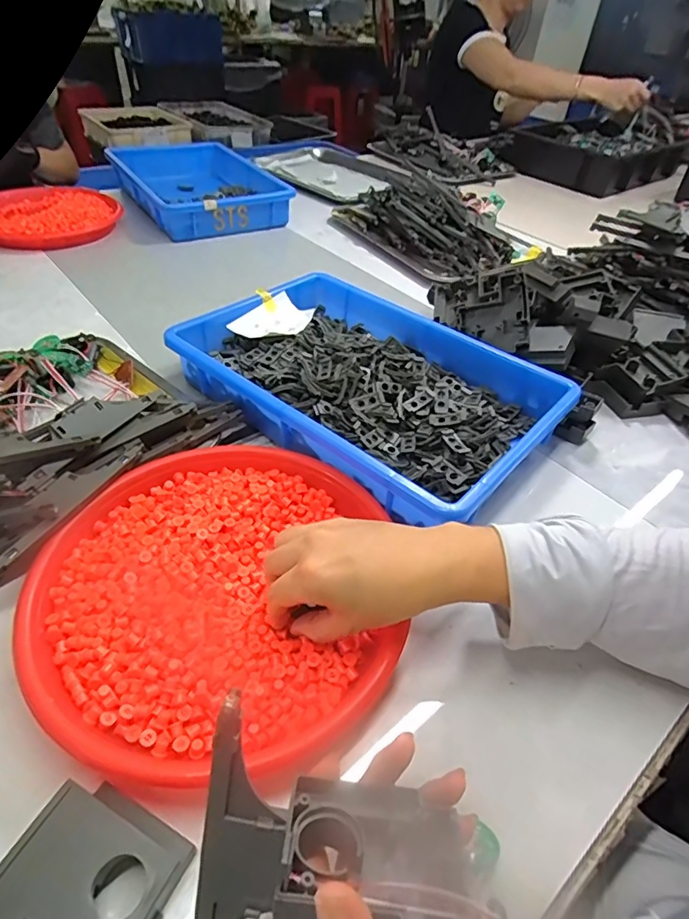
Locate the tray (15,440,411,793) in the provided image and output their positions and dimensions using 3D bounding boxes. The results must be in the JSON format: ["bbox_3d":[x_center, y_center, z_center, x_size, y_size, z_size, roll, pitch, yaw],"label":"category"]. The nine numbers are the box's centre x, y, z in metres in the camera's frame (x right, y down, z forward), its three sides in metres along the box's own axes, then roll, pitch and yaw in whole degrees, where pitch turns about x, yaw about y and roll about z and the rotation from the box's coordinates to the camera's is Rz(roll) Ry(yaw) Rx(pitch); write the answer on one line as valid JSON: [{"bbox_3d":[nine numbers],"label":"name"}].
[{"bbox_3d":[-0.082,0.084,0.356,0.247,0.028,0.250,2,44,-2],"label":"tray"}]

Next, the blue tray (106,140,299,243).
[{"bbox_3d":[-0.289,-0.541,0.989,0.257,0.064,0.384,-23,50,-27],"label":"blue tray"}]

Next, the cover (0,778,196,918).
[{"bbox_3d":[-0.124,0.202,0.232,0.072,0.027,0.079,22,46,16],"label":"cover"}]

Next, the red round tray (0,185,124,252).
[{"bbox_3d":[-0.512,-0.419,0.854,0.227,0.036,0.226,3,44,-3],"label":"red round tray"}]

